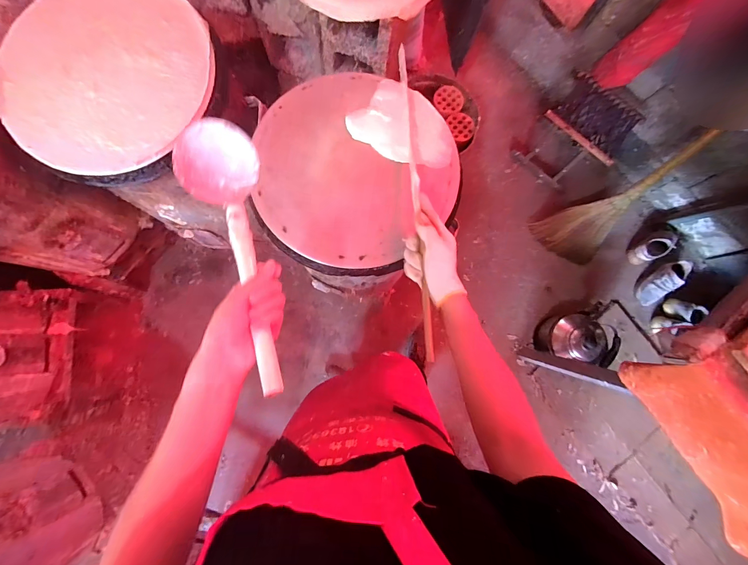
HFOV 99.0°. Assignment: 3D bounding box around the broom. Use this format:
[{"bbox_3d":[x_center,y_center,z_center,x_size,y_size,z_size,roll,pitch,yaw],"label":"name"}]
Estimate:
[{"bbox_3d":[0.958,-0.303,1.255,0.287,0.610,0.060,46,52,4],"label":"broom"}]

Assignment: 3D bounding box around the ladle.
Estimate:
[{"bbox_3d":[-0.160,-0.031,0.371,0.094,0.064,0.318,-15,77,-6],"label":"ladle"}]

